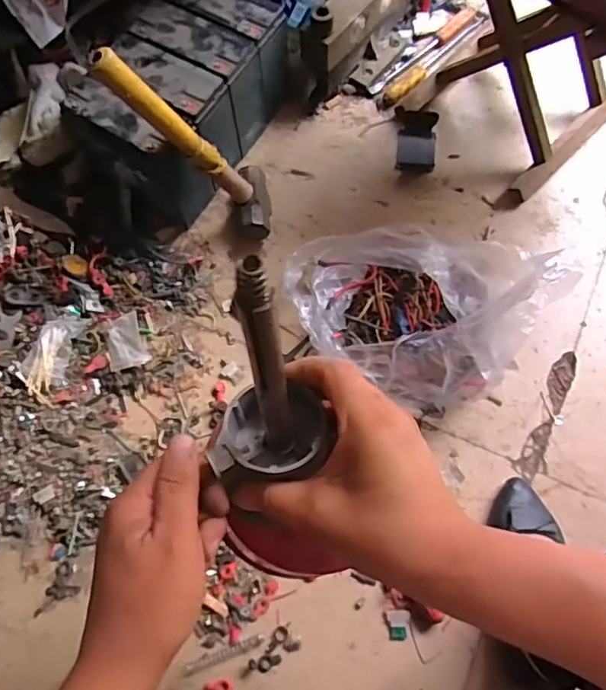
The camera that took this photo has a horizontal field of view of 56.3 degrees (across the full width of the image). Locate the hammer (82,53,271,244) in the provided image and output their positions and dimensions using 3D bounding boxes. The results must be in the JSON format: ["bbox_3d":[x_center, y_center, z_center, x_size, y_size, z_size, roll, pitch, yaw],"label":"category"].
[{"bbox_3d":[-0.149,-0.267,0.760,0.057,0.344,0.103,-6,68,30],"label":"hammer"}]

